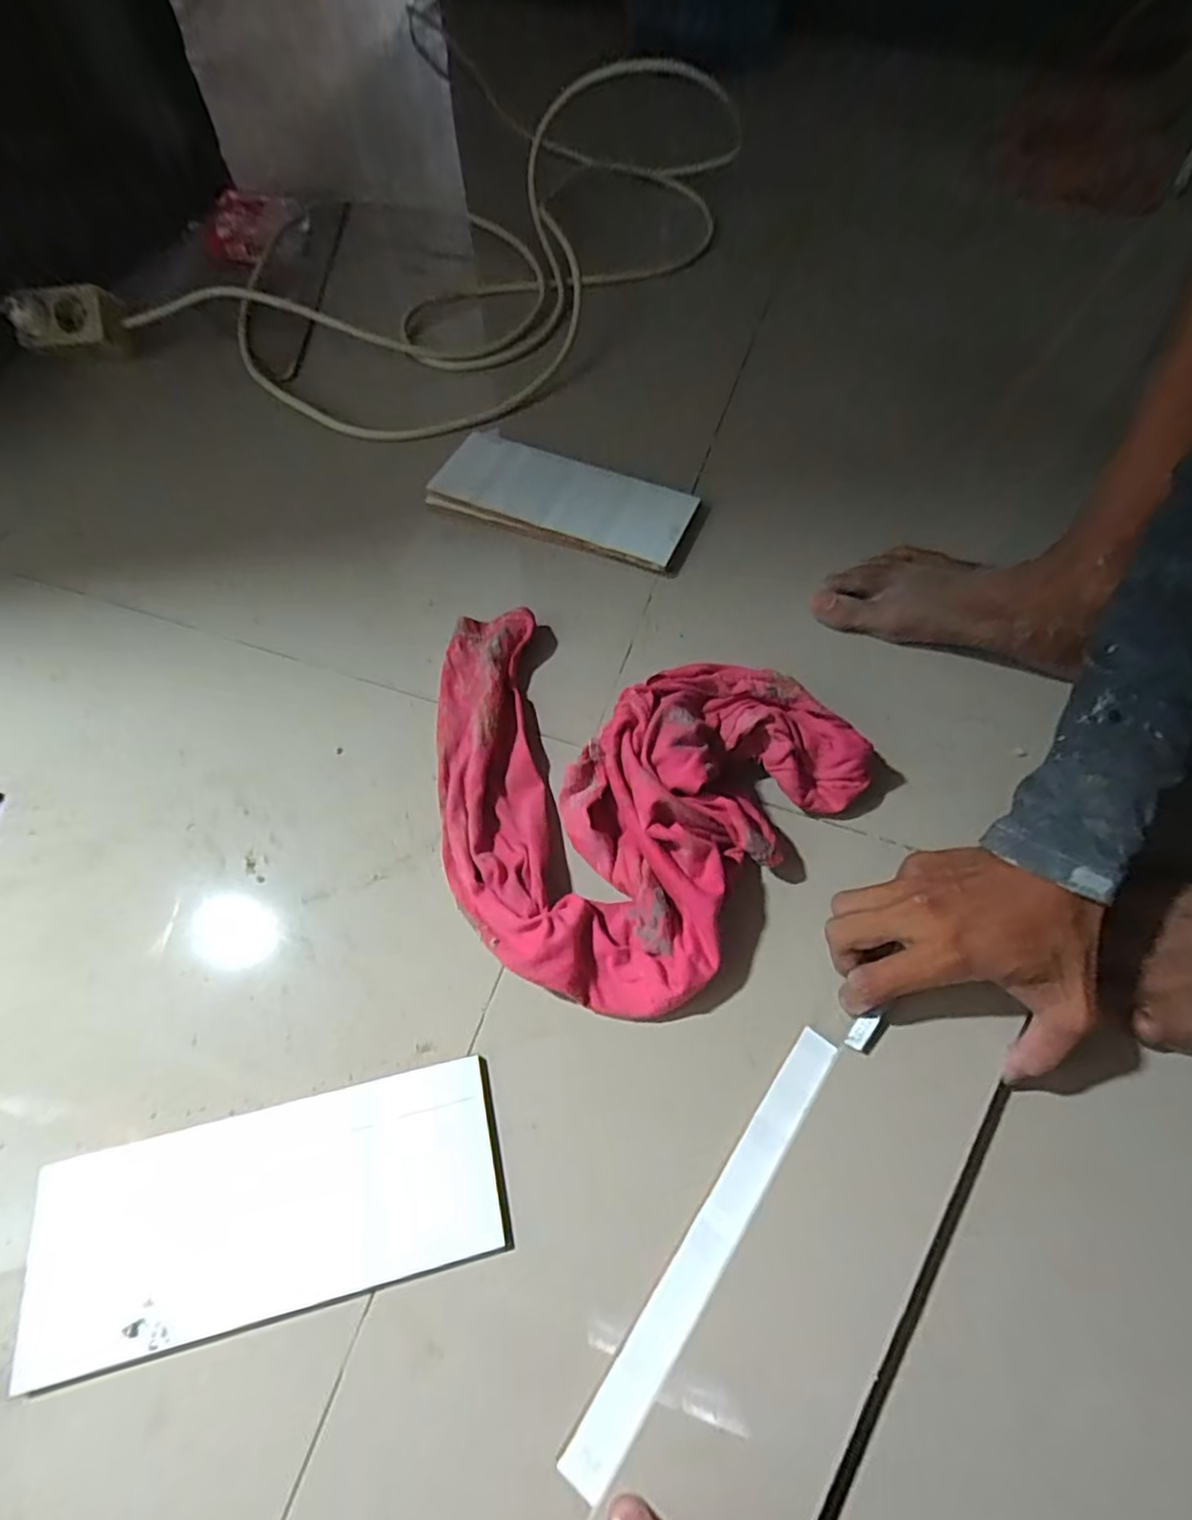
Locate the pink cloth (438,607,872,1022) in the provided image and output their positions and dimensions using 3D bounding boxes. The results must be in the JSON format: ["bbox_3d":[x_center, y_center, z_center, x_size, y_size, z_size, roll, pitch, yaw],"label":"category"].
[{"bbox_3d":[0.004,0.026,0.444,0.314,0.072,0.250,20,64,9],"label":"pink cloth"}]

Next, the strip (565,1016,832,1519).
[{"bbox_3d":[0.067,0.262,0.355,0.023,0.015,0.247,35,67,16],"label":"strip"}]

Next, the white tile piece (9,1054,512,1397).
[{"bbox_3d":[-0.179,0.248,0.354,0.247,0.008,0.099,-12,63,-7],"label":"white tile piece"}]

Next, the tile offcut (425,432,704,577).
[{"bbox_3d":[-0.030,-0.245,0.603,0.244,0.015,0.097,19,73,7],"label":"tile offcut"}]

